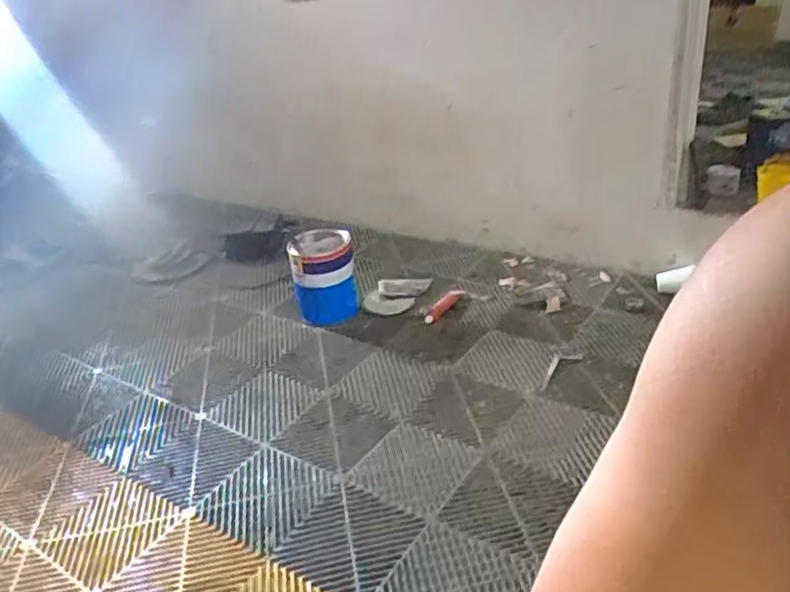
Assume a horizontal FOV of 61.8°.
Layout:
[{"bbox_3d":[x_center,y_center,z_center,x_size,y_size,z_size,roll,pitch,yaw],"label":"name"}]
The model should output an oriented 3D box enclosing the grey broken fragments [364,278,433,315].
[{"bbox_3d":[0.005,-0.004,1.818,0.133,0.034,0.159,9,31,24],"label":"grey broken fragments"}]

